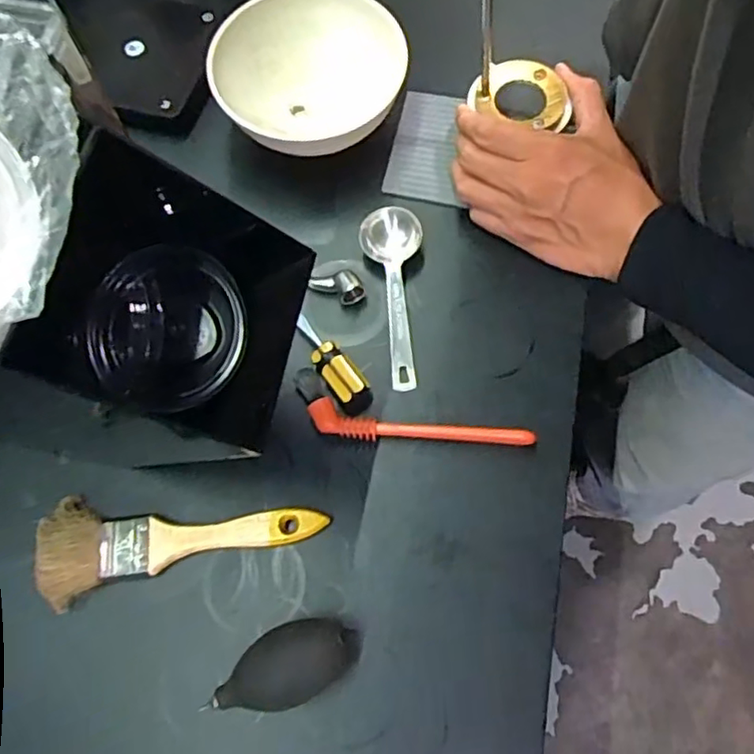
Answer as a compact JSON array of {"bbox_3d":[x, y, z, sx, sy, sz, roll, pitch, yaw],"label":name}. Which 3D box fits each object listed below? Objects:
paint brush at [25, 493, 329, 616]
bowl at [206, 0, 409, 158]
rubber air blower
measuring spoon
[{"bbox_3d":[-0.118,0.104,0.378,0.169,0.025,0.058,-2,71,2],"label":"paint brush"},{"bbox_3d":[-0.051,-0.229,0.473,0.123,0.061,0.131,-1,71,2],"label":"bowl"},{"bbox_3d":[-0.053,0.165,0.347,0.087,0.036,0.039,-26,72,-7],"label":"rubber air blower"},{"bbox_3d":[0.015,-0.057,0.430,0.041,0.017,0.131,-7,71,0],"label":"measuring spoon"}]

